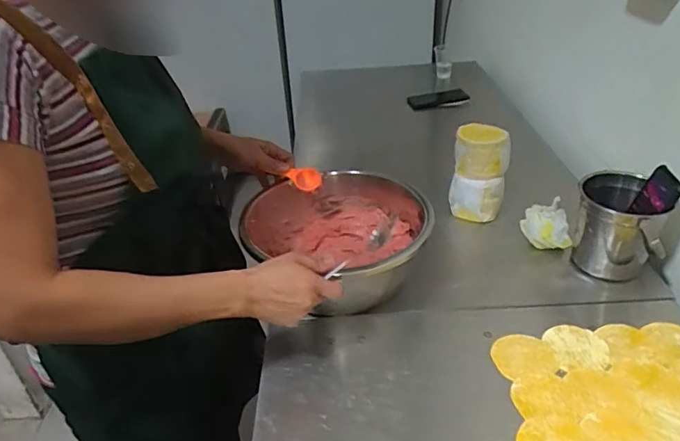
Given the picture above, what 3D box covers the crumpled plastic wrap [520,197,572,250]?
[{"bbox_3d":[0.350,0.016,0.886,0.071,0.071,0.072,-3,34,1],"label":"crumpled plastic wrap"}]

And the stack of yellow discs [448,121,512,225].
[{"bbox_3d":[0.263,-0.083,0.985,0.098,0.170,0.099,11,36,21],"label":"stack of yellow discs"}]

